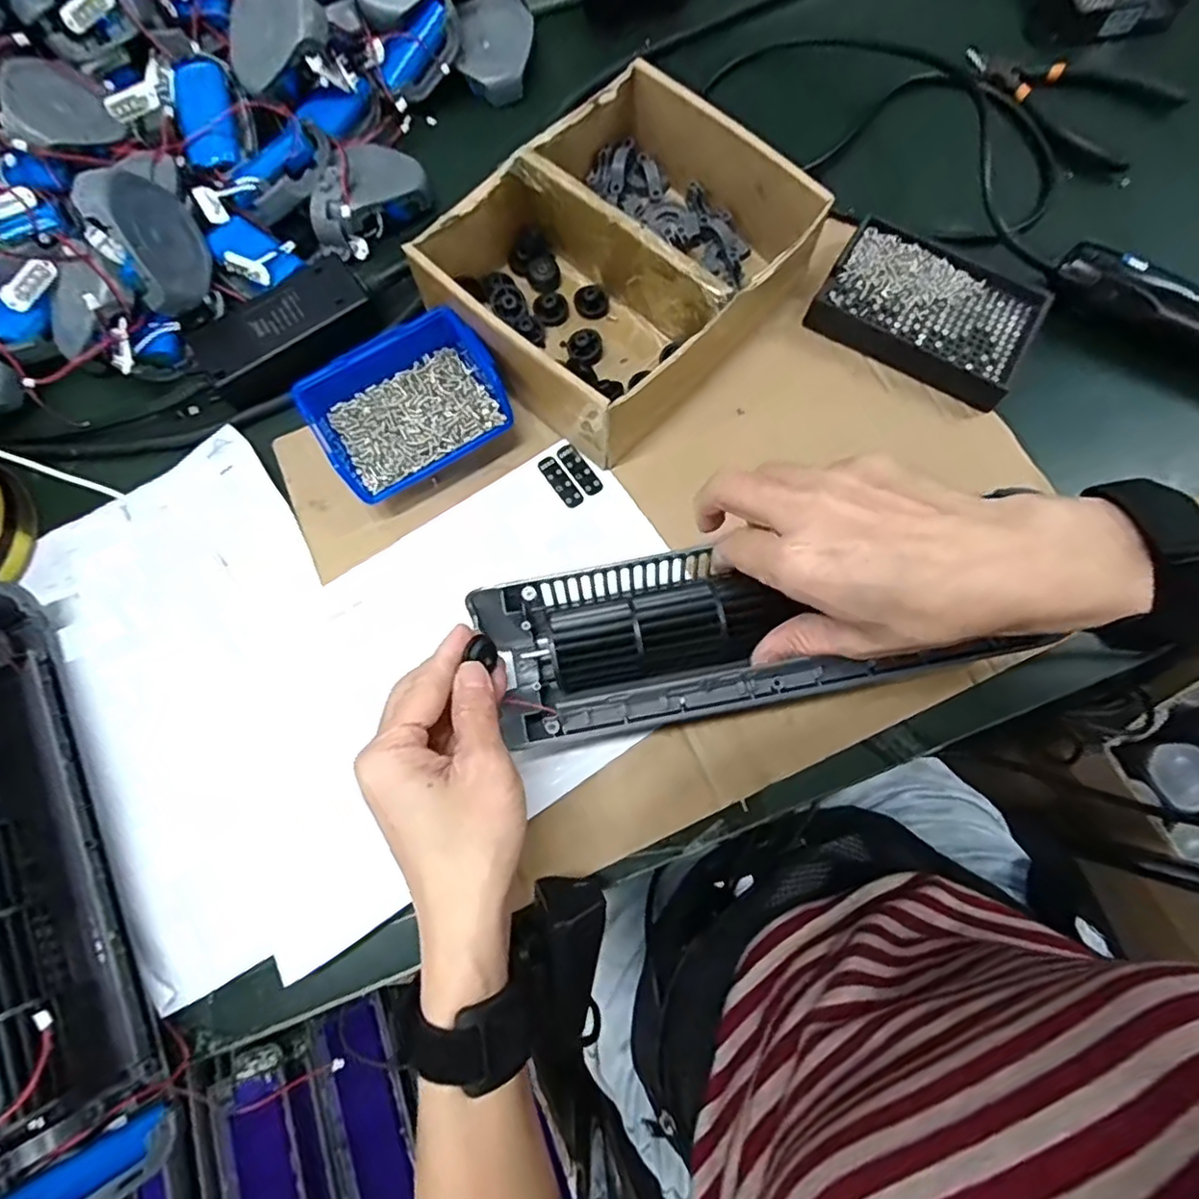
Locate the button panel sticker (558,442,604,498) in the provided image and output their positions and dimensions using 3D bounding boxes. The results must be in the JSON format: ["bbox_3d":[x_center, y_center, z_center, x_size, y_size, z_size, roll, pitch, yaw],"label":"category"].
[{"bbox_3d":[-0.013,-0.083,0.411,0.013,0.004,0.038,-34,76,-8],"label":"button panel sticker"}]

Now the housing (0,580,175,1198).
[{"bbox_3d":[-0.290,0.133,0.316,0.059,0.068,0.299,-26,75,-6],"label":"housing"}]

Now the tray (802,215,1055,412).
[{"bbox_3d":[0.218,-0.193,0.428,0.131,0.016,0.093,31,77,9],"label":"tray"}]

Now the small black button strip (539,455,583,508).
[{"bbox_3d":[-0.024,-0.075,0.409,0.013,0.004,0.038,-33,76,-8],"label":"small black button strip"}]

